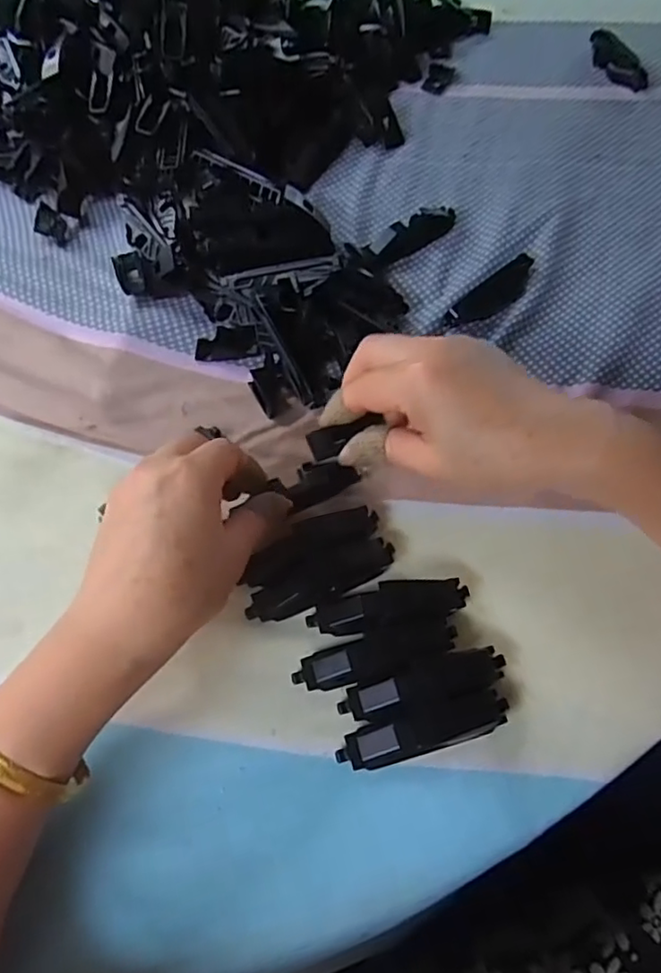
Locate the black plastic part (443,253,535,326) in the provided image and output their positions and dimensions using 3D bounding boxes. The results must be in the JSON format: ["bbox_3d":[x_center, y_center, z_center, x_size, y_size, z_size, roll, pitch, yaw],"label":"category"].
[{"bbox_3d":[0.108,-0.128,0.398,0.077,0.016,0.019,-41,68,-18],"label":"black plastic part"}]

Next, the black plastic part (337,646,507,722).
[{"bbox_3d":[0.045,0.095,0.292,0.080,0.016,0.020,-16,62,-7],"label":"black plastic part"}]

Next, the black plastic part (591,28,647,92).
[{"bbox_3d":[0.241,-0.363,0.517,0.015,0.022,0.075,-20,63,-8],"label":"black plastic part"}]

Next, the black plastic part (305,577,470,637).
[{"bbox_3d":[0.030,0.060,0.306,0.080,0.020,0.024,-9,62,-3],"label":"black plastic part"}]

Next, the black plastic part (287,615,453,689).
[{"bbox_3d":[0.022,0.082,0.296,0.079,0.019,0.020,-14,62,-6],"label":"black plastic part"}]

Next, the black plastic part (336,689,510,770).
[{"bbox_3d":[0.044,0.113,0.284,0.079,0.014,0.020,-14,62,-5],"label":"black plastic part"}]

